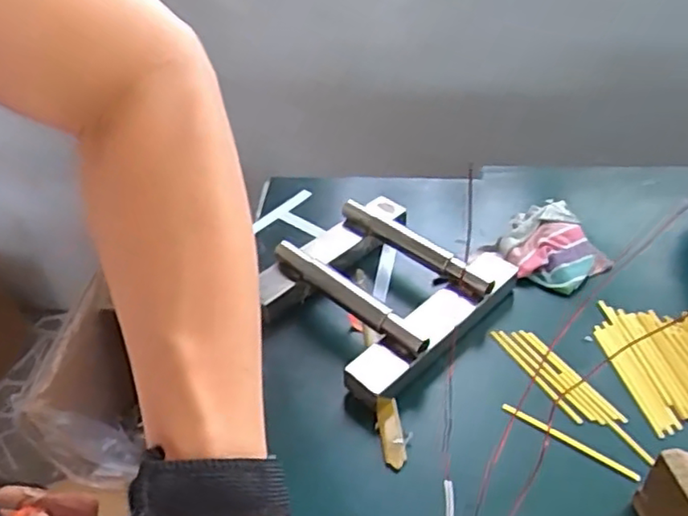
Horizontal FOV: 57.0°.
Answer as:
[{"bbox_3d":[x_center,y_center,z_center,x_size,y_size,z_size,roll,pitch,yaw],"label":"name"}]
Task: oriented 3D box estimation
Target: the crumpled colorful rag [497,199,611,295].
[{"bbox_3d":[0.207,-0.007,0.642,0.097,0.044,0.094,-18,44,-17],"label":"crumpled colorful rag"}]

